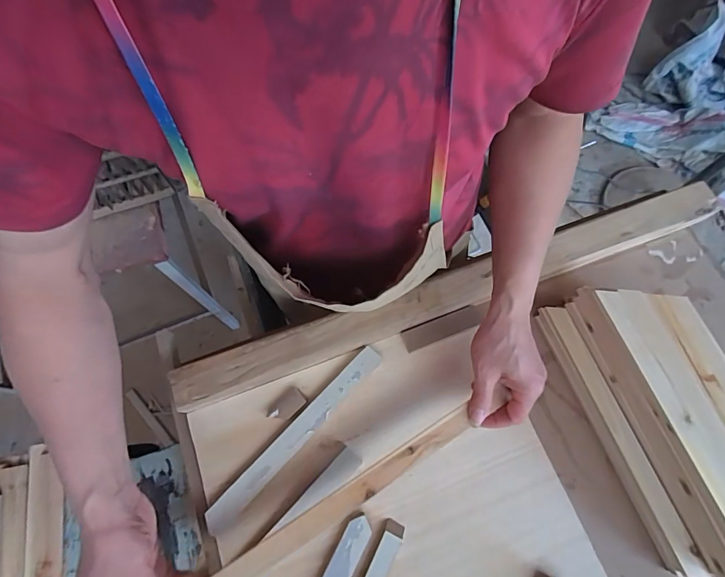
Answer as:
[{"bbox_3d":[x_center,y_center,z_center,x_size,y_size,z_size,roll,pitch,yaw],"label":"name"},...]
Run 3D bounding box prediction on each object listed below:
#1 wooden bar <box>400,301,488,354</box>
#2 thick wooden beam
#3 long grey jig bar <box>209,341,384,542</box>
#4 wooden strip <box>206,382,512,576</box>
[{"bbox_3d":[0.118,0.055,0.590,0.126,0.009,0.030,-20,72,-9],"label":"wooden bar"},{"bbox_3d":[0.148,-0.003,0.591,0.836,0.045,0.061,-19,72,-8],"label":"thick wooden beam"},{"bbox_3d":[-0.083,0.188,0.529,0.032,0.014,0.288,42,74,13],"label":"long grey jig bar"},{"bbox_3d":[-0.039,0.241,0.446,0.379,0.008,0.028,-29,53,-13],"label":"wooden strip"}]

